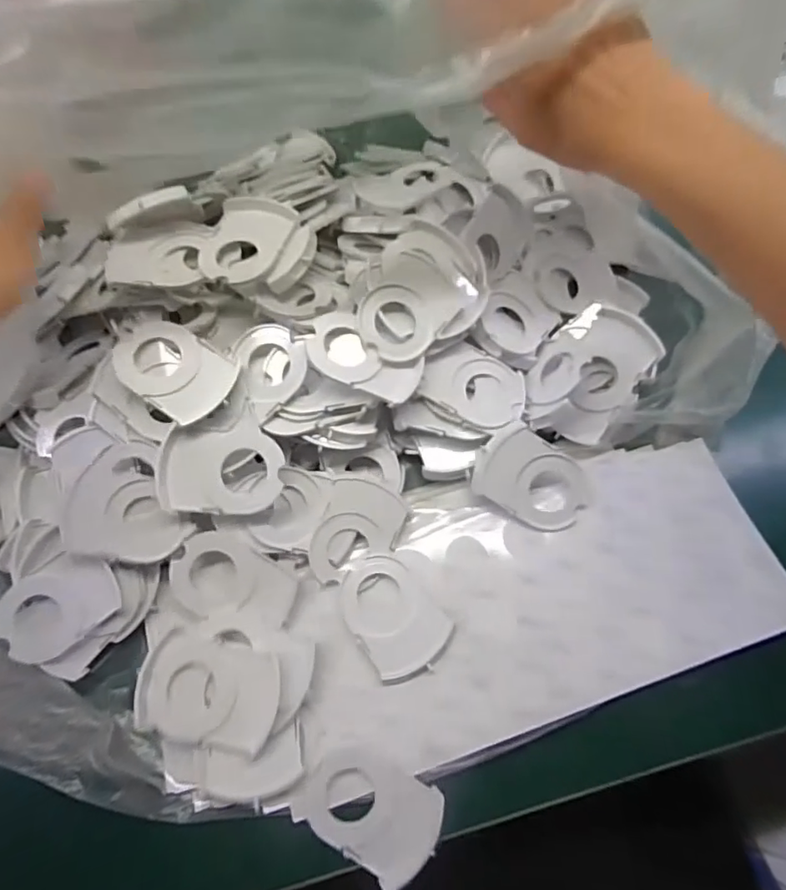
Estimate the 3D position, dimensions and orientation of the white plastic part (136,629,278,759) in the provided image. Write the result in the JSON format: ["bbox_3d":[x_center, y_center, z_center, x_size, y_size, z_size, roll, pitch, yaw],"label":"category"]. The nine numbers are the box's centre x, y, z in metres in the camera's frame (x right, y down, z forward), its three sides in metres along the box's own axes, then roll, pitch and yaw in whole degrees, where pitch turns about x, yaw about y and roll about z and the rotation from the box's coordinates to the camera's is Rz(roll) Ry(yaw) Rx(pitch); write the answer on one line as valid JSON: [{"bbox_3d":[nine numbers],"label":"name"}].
[{"bbox_3d":[-0.116,0.150,0.347,0.081,0.011,0.064,13,68,6],"label":"white plastic part"}]

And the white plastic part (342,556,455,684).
[{"bbox_3d":[-0.001,0.111,0.372,0.055,0.004,0.078,-32,70,-12],"label":"white plastic part"}]

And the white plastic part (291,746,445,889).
[{"bbox_3d":[-0.012,0.216,0.334,0.079,0.006,0.057,32,76,9],"label":"white plastic part"}]

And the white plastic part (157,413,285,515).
[{"bbox_3d":[-0.112,0.014,0.367,0.078,0.010,0.060,2,82,-6],"label":"white plastic part"}]

